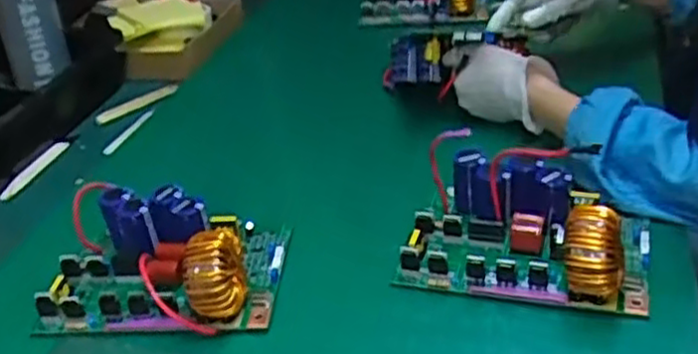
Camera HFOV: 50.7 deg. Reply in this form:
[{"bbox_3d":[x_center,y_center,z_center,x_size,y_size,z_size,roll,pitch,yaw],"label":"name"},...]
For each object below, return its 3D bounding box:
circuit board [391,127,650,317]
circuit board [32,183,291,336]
[{"bbox_3d":[0.146,0.036,0.605,0.191,0.070,0.125,5,33,19],"label":"circuit board"},{"bbox_3d":[-0.155,0.066,0.619,0.193,0.065,0.129,0,32,11],"label":"circuit board"}]

